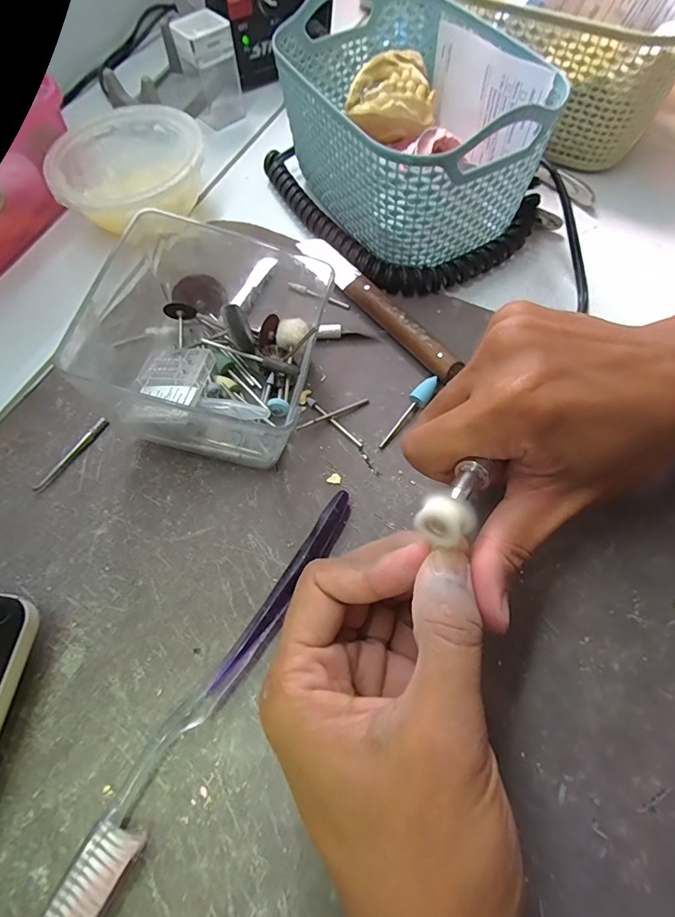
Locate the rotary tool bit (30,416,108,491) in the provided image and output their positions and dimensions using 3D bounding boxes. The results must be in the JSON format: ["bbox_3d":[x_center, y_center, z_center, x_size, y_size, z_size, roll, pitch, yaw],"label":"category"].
[{"bbox_3d":[-0.142,-0.003,0.239,0.007,0.004,0.049,29,69,14],"label":"rotary tool bit"}]

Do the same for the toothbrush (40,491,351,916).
[{"bbox_3d":[-0.048,0.091,0.186,0.021,0.012,0.187,29,69,14],"label":"toothbrush"}]

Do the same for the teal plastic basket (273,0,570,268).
[{"bbox_3d":[0.043,-0.207,0.287,0.111,0.081,0.168,-27,67,-11],"label":"teal plastic basket"}]

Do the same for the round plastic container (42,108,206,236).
[{"bbox_3d":[-0.141,-0.192,0.307,0.098,0.037,0.101,0,65,1],"label":"round plastic container"}]

